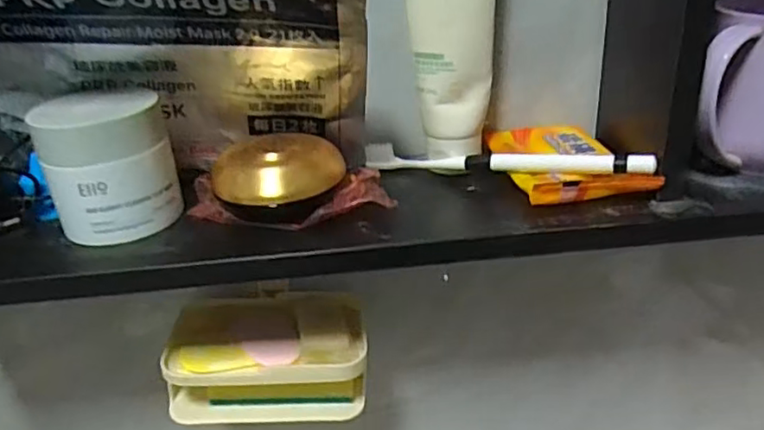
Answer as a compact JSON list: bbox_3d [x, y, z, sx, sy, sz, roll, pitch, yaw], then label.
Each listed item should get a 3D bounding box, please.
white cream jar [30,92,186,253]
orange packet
[{"bbox_3d":[-0.160,-0.030,0.374,0.067,0.072,0.067,-16,30,-21],"label":"white cream jar"},{"bbox_3d":[0.109,-0.035,0.394,0.068,0.013,0.111,-10,28,-10],"label":"orange packet"}]

